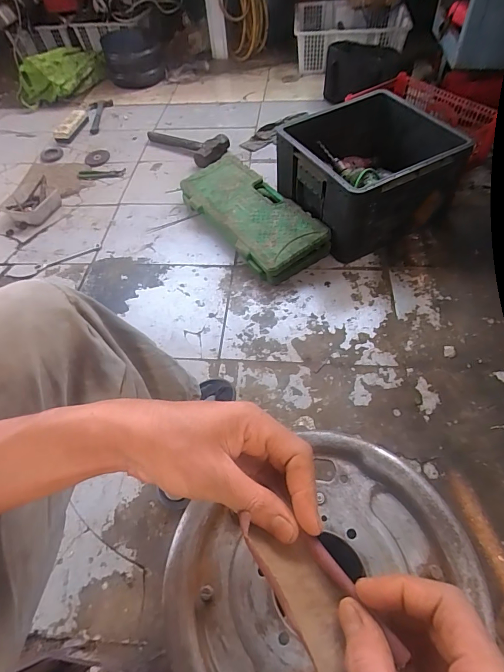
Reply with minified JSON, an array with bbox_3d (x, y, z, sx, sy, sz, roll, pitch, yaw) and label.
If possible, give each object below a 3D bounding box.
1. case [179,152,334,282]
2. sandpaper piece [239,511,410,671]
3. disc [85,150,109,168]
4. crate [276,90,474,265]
[{"bbox_3d":[-0.012,-0.349,1.086,0.207,0.083,0.505,-31,58,-18],"label":"case"},{"bbox_3d":[0.032,0.128,0.197,0.038,0.020,0.086,-28,57,-14],"label":"sandpaper piece"},{"bbox_3d":[-0.569,-0.654,1.411,0.086,0.007,0.110,-16,55,-6],"label":"disc"},{"bbox_3d":[0.305,-0.441,1.032,0.379,0.215,0.364,-25,56,-12],"label":"crate"}]

